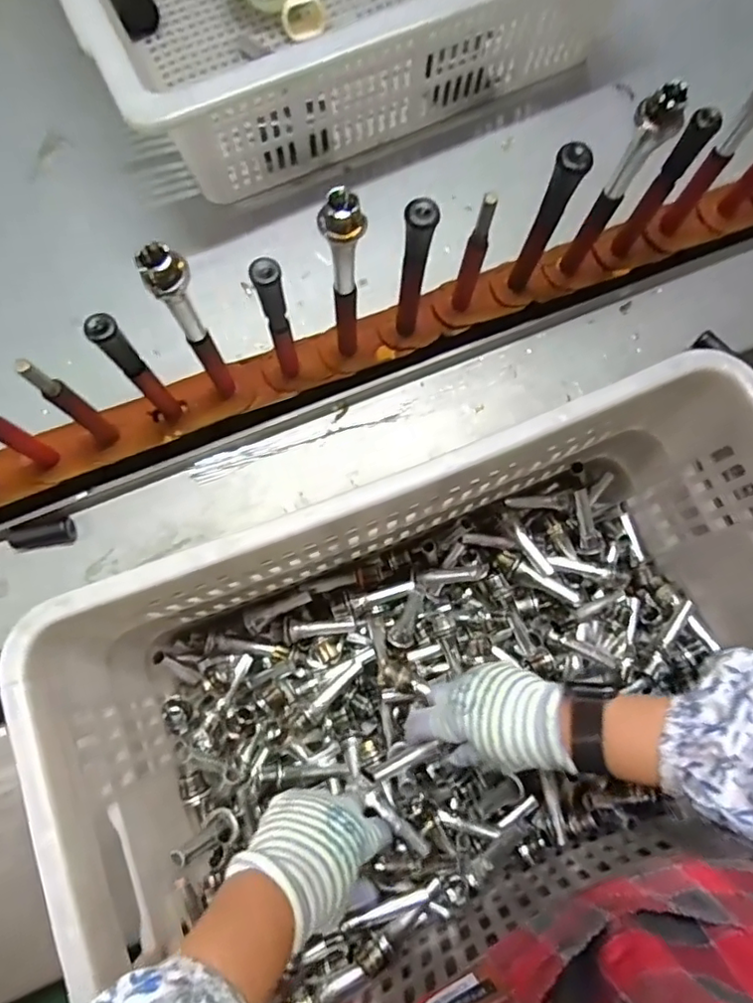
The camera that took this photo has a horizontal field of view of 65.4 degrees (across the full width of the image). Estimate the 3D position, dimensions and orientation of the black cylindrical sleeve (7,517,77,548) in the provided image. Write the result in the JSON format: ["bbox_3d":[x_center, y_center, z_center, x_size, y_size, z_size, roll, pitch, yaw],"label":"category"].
[{"bbox_3d":[-0.266,0.025,0.467,0.047,0.017,0.019,-5,77,-1],"label":"black cylindrical sleeve"}]

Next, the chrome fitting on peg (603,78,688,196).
[{"bbox_3d":[0.177,-0.236,0.388,0.027,0.073,0.023,28,78,5],"label":"chrome fitting on peg"}]

